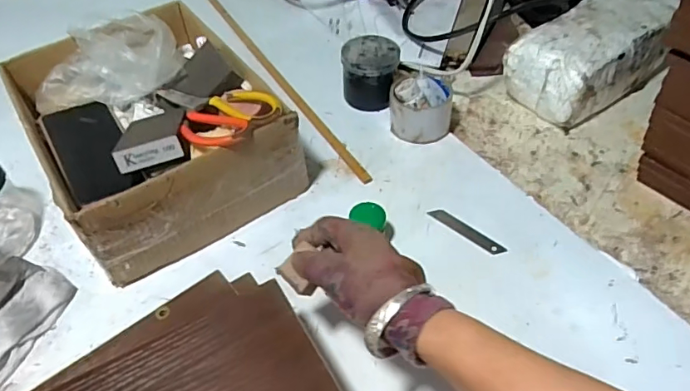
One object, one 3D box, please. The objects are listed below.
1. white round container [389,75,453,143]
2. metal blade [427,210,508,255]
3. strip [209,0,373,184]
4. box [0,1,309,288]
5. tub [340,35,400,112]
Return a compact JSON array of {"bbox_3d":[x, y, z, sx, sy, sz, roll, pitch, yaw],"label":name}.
[{"bbox_3d":[0.104,-0.125,0.703,0.083,0.078,0.084,3,49,6],"label":"white round container"},{"bbox_3d":[0.141,0.041,0.598,0.095,0.004,0.018,36,59,29],"label":"metal blade"},{"bbox_3d":[-0.117,-0.203,0.820,0.019,0.012,0.577,-25,52,-18],"label":"strip"},{"bbox_3d":[-0.236,-0.088,0.632,0.250,0.127,0.321,-30,53,-21],"label":"box"},{"bbox_3d":[0.036,-0.173,0.748,0.079,0.085,0.082,-2,48,2],"label":"tub"}]

